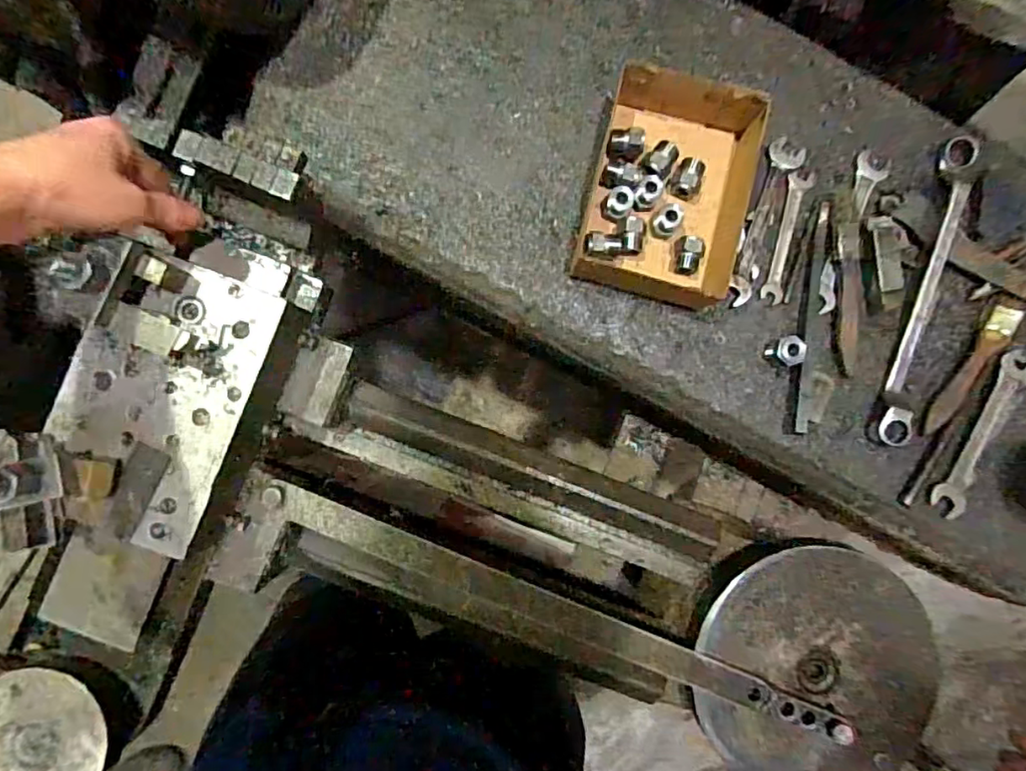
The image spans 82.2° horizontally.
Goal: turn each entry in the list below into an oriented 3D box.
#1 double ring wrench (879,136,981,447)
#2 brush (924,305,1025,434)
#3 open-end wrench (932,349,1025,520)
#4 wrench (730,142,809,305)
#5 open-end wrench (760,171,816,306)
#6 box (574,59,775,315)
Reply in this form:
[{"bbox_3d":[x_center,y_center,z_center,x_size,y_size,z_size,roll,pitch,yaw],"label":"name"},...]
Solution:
[{"bbox_3d":[0.338,-0.078,0.474,0.026,0.014,0.260,16,87,-1],"label":"double ring wrench"},{"bbox_3d":[0.371,-0.011,0.472,0.019,0.011,0.118,32,86,0],"label":"brush"},{"bbox_3d":[0.382,0.038,0.471,0.041,0.007,0.141,33,86,0],"label":"open-end wrench"},{"bbox_3d":[0.203,-0.133,0.478,0.025,0.008,0.140,21,86,0],"label":"wrench"},{"bbox_3d":[0.225,-0.123,0.482,0.020,0.004,0.113,17,86,-1],"label":"open-end wrench"},{"bbox_3d":[0.125,-0.155,0.459,0.125,0.048,0.177,14,87,-1],"label":"box"}]

